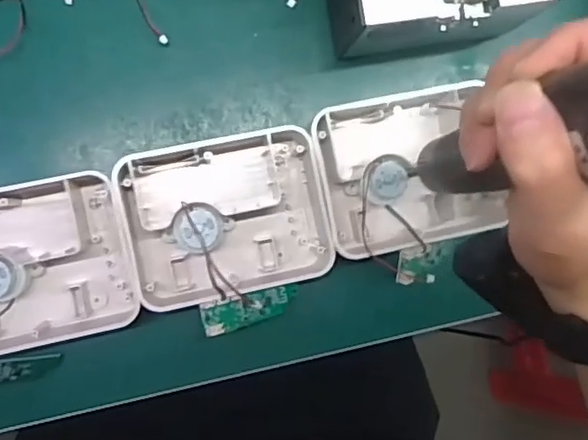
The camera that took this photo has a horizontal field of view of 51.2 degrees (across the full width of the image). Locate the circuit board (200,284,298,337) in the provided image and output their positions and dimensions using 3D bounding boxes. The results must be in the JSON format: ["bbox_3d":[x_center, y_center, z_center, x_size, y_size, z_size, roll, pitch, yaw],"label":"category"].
[{"bbox_3d":[-0.028,0.058,0.402,0.068,0.007,0.020,-12,88,-30],"label":"circuit board"}]

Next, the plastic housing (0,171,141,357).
[{"bbox_3d":[-0.167,0.029,0.392,0.127,0.040,0.103,-14,89,-9],"label":"plastic housing"}]

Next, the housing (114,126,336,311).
[{"bbox_3d":[-0.043,0.000,0.405,0.131,0.041,0.103,-12,88,-9],"label":"housing"}]

